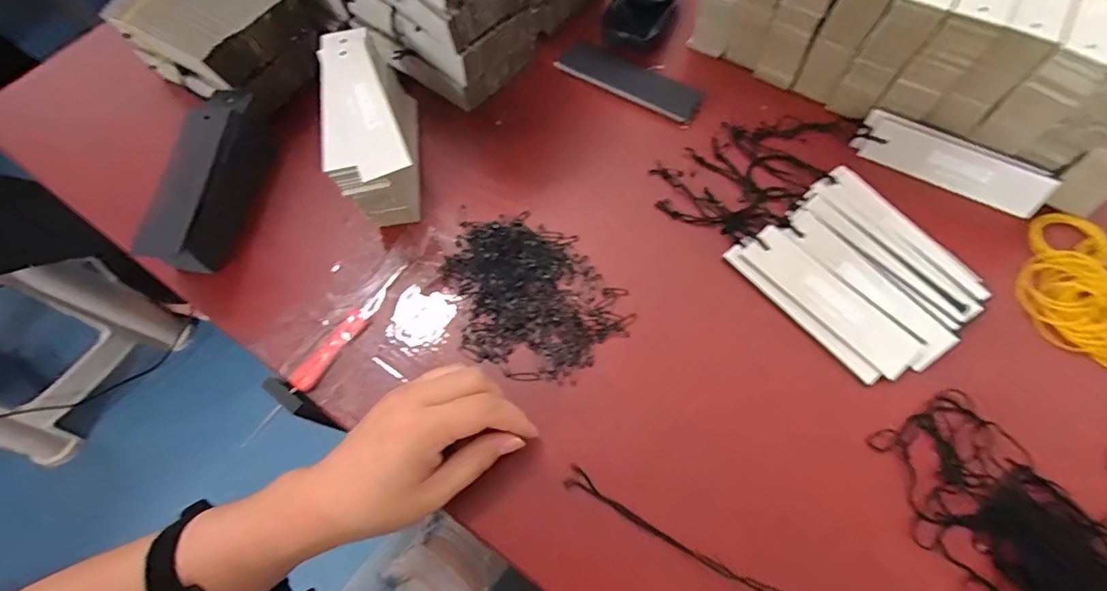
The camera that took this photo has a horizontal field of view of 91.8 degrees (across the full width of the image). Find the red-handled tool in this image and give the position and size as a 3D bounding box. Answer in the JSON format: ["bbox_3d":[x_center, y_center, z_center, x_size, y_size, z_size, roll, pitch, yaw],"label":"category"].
[{"bbox_3d":[-0.140,0.019,0.373,0.016,0.007,0.108,30,68,14],"label":"red-handled tool"}]

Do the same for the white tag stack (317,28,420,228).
[{"bbox_3d":[-0.129,-0.115,0.388,0.052,0.085,0.138,-13,65,-6],"label":"white tag stack"}]

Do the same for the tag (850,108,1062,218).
[{"bbox_3d":[0.300,-0.100,0.407,0.134,0.035,0.010,29,38,16],"label":"tag"}]

